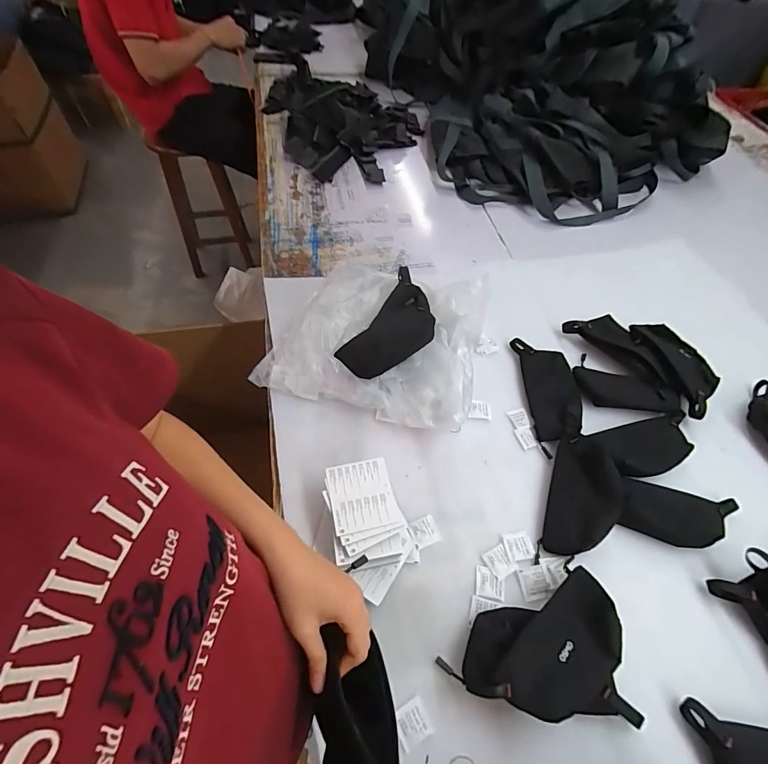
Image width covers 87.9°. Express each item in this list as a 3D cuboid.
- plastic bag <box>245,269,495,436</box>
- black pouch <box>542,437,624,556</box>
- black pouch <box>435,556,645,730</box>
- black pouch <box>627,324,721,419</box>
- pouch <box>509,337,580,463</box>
[{"bbox_3d":[-0.003,-0.100,0.760,0.397,0.100,0.343,16,56,7],"label":"plastic bag"},{"bbox_3d":[0.312,0.176,0.615,0.098,0.027,0.189,20,57,9],"label":"black pouch"},{"bbox_3d":[0.204,0.353,0.487,0.219,0.054,0.168,-18,59,-15],"label":"black pouch"},{"bbox_3d":[0.563,-0.033,0.773,0.090,0.040,0.218,-13,58,-12],"label":"black pouch"},{"bbox_3d":[0.313,0.013,0.744,0.091,0.032,0.235,0,56,-4],"label":"pouch"}]

